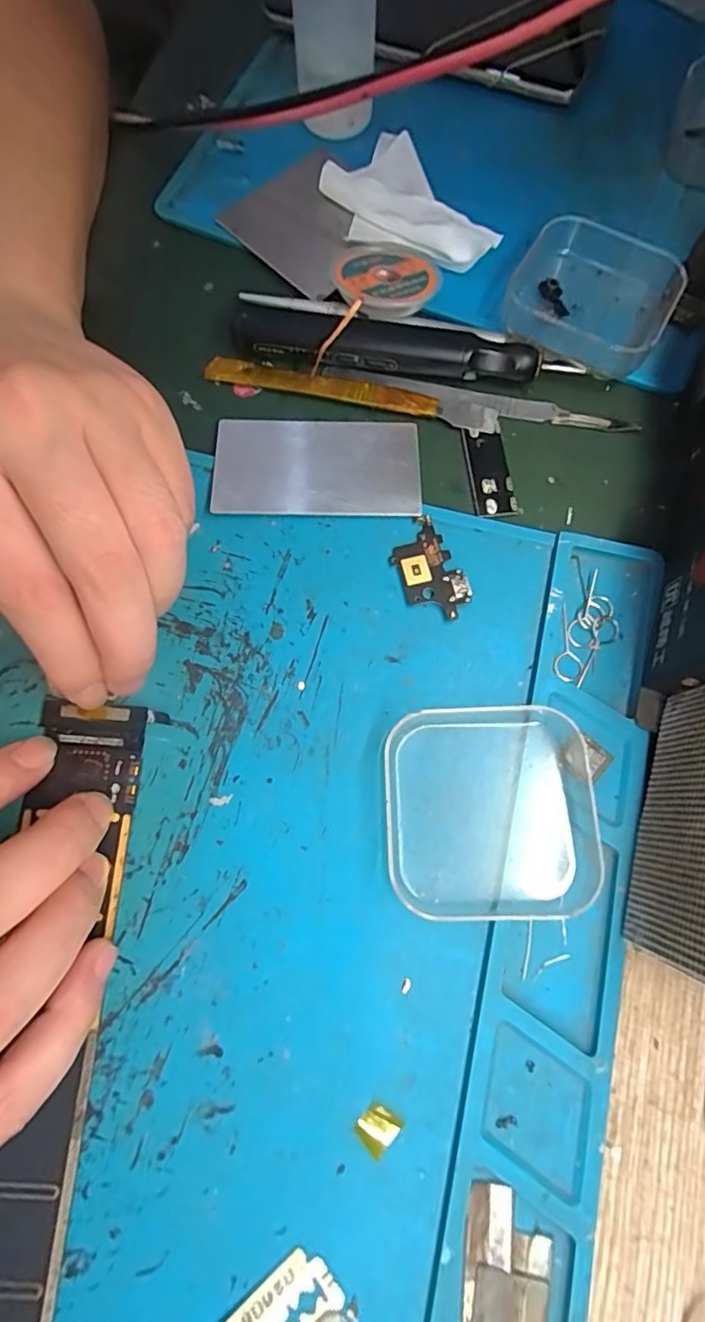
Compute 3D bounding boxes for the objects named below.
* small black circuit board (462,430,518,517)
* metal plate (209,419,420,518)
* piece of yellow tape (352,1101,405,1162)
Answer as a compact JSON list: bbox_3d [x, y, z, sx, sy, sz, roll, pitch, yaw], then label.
[{"bbox_3d":[0.054,-0.075,0.218,0.016,0.004,0.039,-6,75,-2],"label":"small black circuit board"},{"bbox_3d":[-0.014,-0.077,0.218,0.079,0.004,0.044,0,75,0],"label":"metal plate"},{"bbox_3d":[0.008,0.135,0.160,0.011,0.004,0.011,-42,79,-10],"label":"piece of yellow tape"}]

